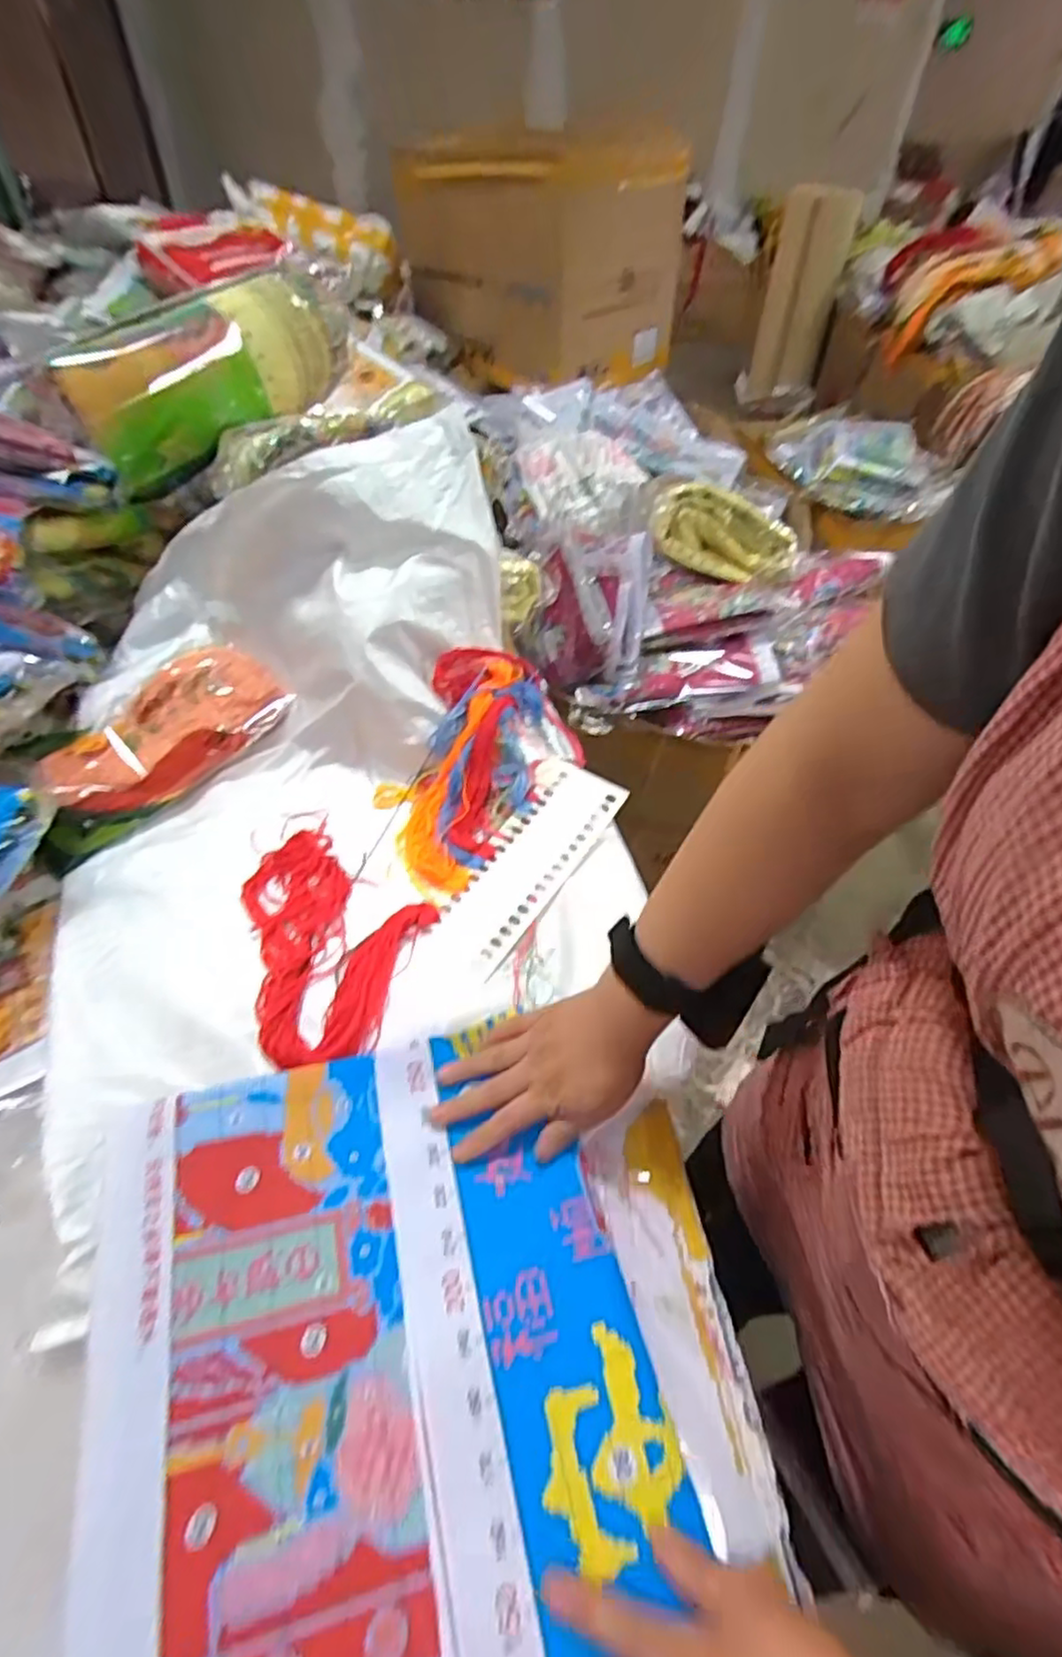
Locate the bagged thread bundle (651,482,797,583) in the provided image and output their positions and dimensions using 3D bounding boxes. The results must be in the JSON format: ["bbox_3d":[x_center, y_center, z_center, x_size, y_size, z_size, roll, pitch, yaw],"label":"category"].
[{"bbox_3d":[0.348,-0.525,1.222,0.280,0.122,0.056,11,46,-18],"label":"bagged thread bundle"}]

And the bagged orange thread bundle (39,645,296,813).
[{"bbox_3d":[-0.367,-0.100,0.683,0.105,0.059,0.237,32,56,25],"label":"bagged orange thread bundle"}]

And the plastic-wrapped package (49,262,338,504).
[{"bbox_3d":[-0.334,-0.494,0.740,0.311,0.165,0.067,-41,60,-15],"label":"plastic-wrapped package"}]

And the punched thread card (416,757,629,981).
[{"bbox_3d":[0.001,0.031,0.646,0.074,0.007,0.238,30,63,18],"label":"punched thread card"}]

